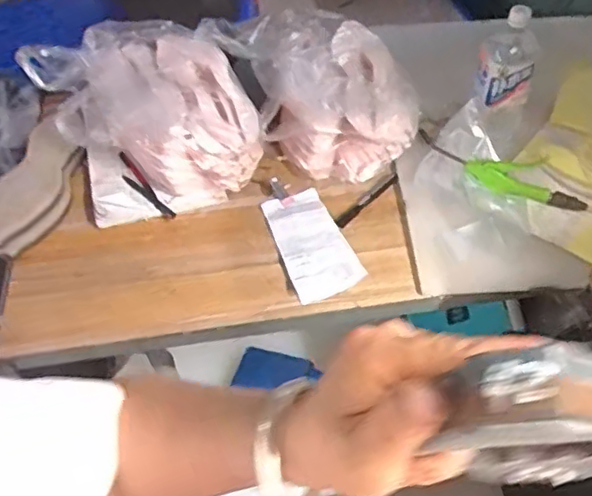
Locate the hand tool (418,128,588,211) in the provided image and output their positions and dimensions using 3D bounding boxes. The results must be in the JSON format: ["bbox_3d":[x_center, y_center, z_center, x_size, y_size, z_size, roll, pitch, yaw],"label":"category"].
[{"bbox_3d":[0.308,-0.119,0.951,0.271,0.048,0.070,24,55,21],"label":"hand tool"}]

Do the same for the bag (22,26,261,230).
[{"bbox_3d":[-0.227,-0.208,0.969,0.281,0.204,0.242,-17,51,-11],"label":"bag"}]

